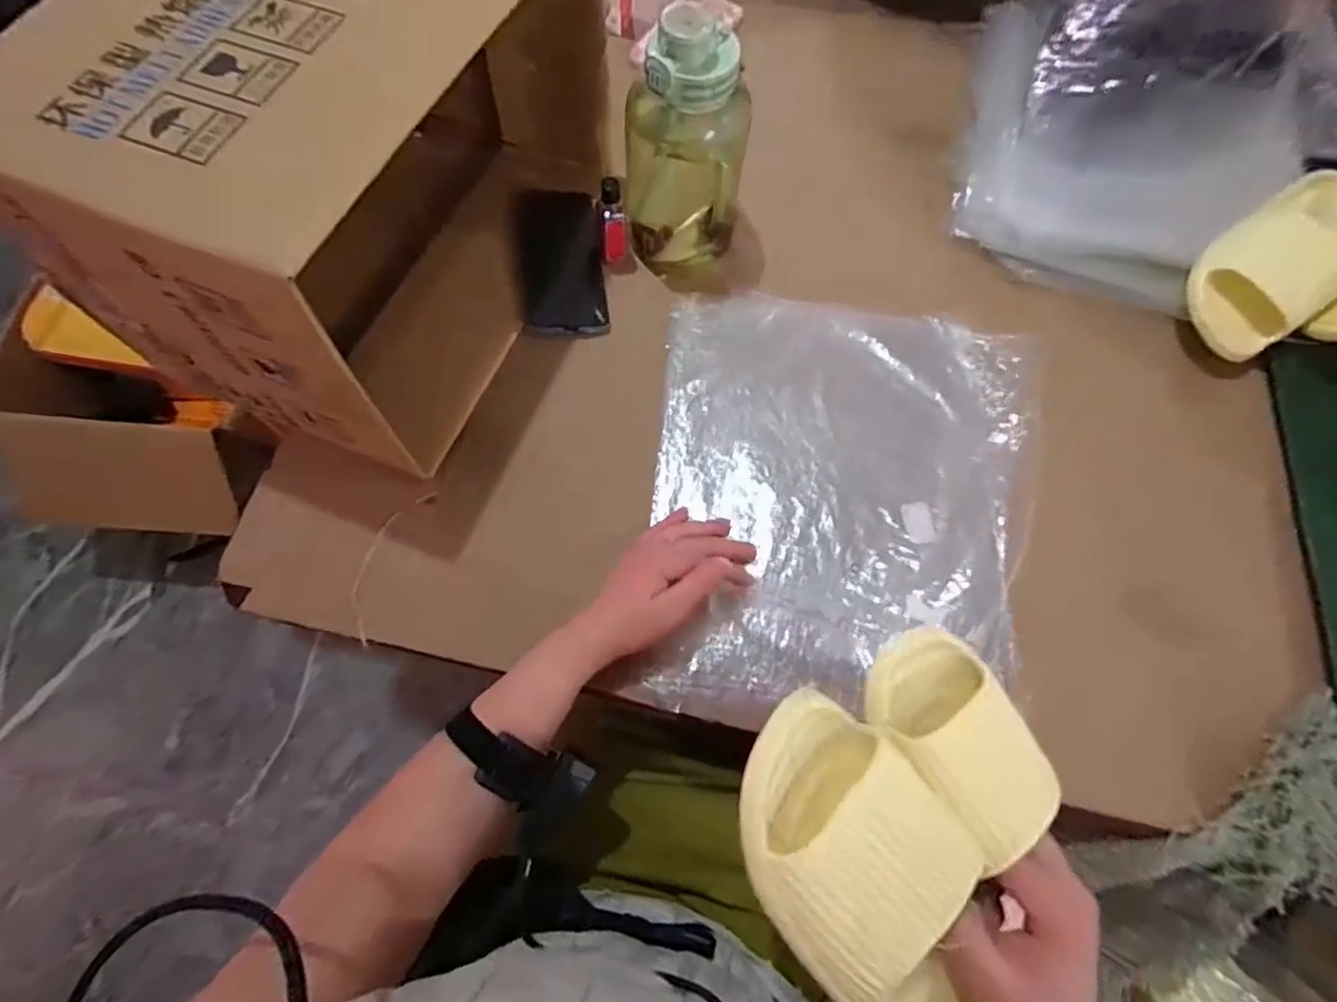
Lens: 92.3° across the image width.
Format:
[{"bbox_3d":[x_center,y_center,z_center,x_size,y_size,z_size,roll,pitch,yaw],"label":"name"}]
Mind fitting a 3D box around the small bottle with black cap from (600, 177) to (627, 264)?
[{"bbox_3d":[-0.054,-0.270,0.630,0.023,0.092,0.021,-6,68,-3],"label":"small bottle with black cap"}]

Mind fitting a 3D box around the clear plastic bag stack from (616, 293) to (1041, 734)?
[{"bbox_3d":[0.158,-0.012,0.570,0.332,0.024,0.399,6,68,2],"label":"clear plastic bag stack"}]

